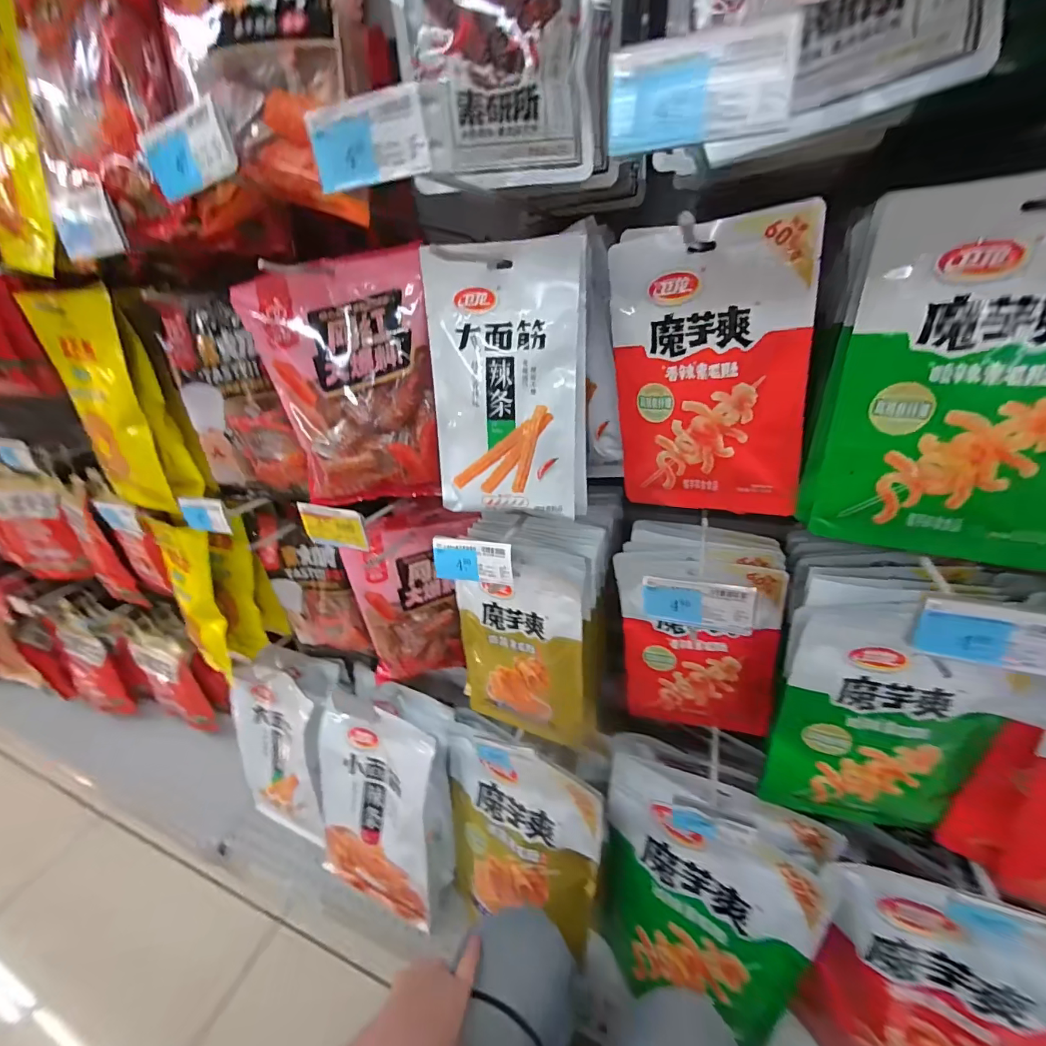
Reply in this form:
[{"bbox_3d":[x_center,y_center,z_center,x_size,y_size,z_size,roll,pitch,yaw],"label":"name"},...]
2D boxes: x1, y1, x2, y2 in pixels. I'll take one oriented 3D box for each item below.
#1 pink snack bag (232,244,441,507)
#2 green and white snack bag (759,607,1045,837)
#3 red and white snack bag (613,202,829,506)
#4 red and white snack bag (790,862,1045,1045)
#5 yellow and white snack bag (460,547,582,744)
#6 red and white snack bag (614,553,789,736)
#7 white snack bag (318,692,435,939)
[{"bbox_3d":[-0.171,-0.131,0.470,0.168,0.233,0.043,-4,31,4],"label":"pink snack bag"},{"bbox_3d":[0.333,0.186,0.410,0.177,0.247,0.032,3,32,15],"label":"green and white snack bag"},{"bbox_3d":[0.168,-0.129,0.424,0.174,0.249,0.020,13,36,29],"label":"red and white snack bag"},{"bbox_3d":[0.446,0.505,0.470,0.229,0.367,0.080,11,35,27],"label":"red and white snack bag"},{"bbox_3d":[-0.003,0.154,0.560,0.162,0.262,0.025,10,23,26],"label":"yellow and white snack bag"},{"bbox_3d":[0.201,0.148,0.541,0.176,0.234,0.036,8,34,23],"label":"red and white snack bag"},{"bbox_3d":[-0.241,0.476,0.747,0.222,0.351,0.037,11,11,25],"label":"white snack bag"}]

